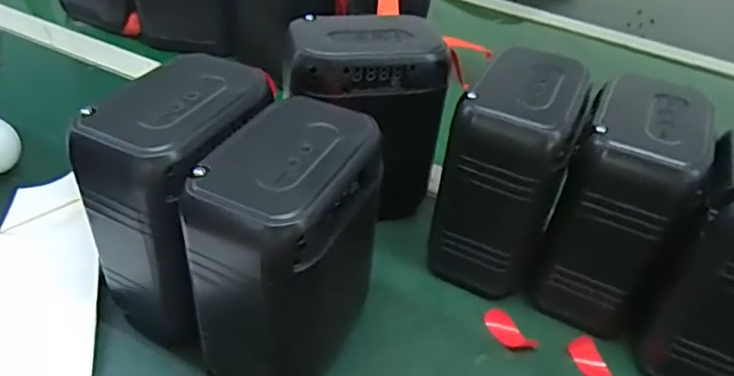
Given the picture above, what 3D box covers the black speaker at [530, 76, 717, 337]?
[{"bbox_3d":[0.176,0.016,0.409,0.076,0.157,0.105,23,43,19],"label":"black speaker"}]

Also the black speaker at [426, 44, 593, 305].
[{"bbox_3d":[0.101,-0.007,0.431,0.079,0.155,0.111,17,41,12],"label":"black speaker"}]

